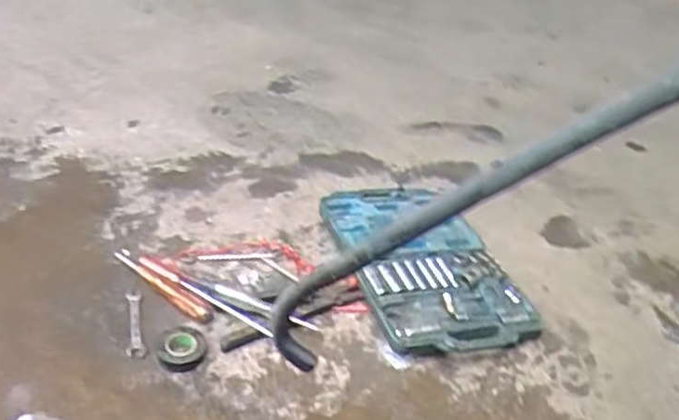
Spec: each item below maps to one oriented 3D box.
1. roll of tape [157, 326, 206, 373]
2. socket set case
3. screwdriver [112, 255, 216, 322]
[{"bbox_3d":[-0.207,0.182,0.886,0.060,0.016,0.070,1,36,-10],"label":"roll of tape"},{"bbox_3d":[0.131,0.084,1.076,0.245,0.042,0.383,-6,38,-19],"label":"socket set case"},{"bbox_3d":[-0.259,0.110,0.982,0.189,0.020,0.023,28,40,26],"label":"screwdriver"}]

